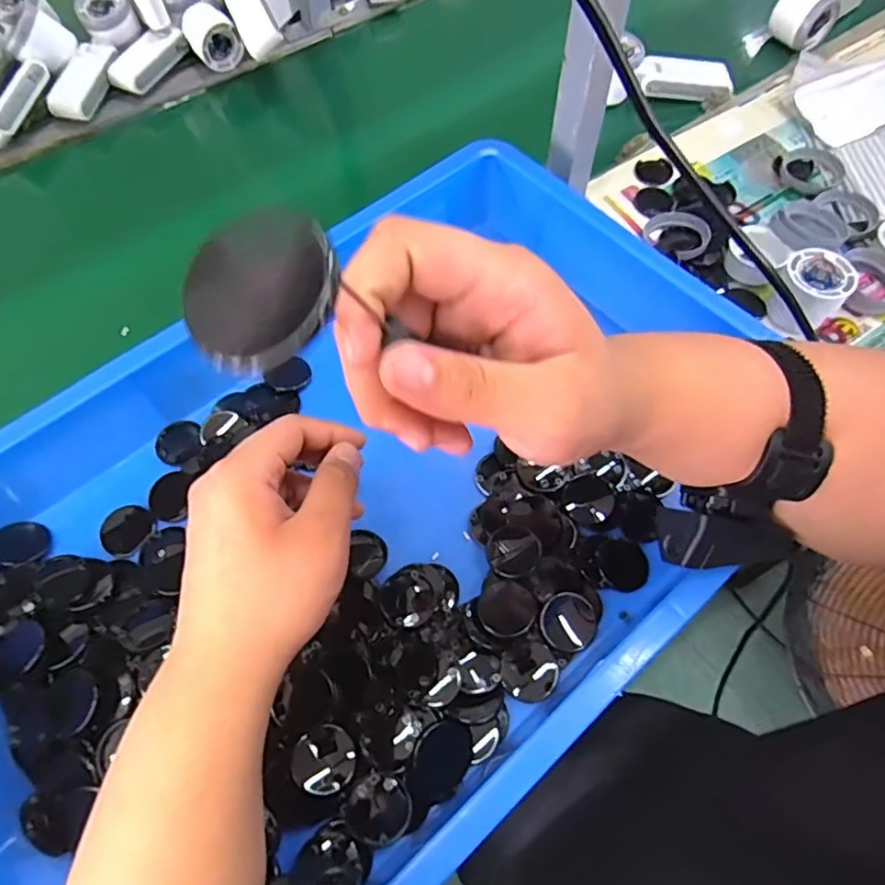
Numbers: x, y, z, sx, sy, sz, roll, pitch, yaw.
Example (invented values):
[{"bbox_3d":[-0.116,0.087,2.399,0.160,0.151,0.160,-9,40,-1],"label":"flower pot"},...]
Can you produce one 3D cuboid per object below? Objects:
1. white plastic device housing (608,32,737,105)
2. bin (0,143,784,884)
[{"bbox_3d":[0.259,-0.421,0.696,0.143,0.061,0.053,-2,61,-12],"label":"white plastic device housing"},{"bbox_3d":[-0.046,0.043,0.421,0.559,0.100,0.378,-35,67,-16],"label":"bin"}]

